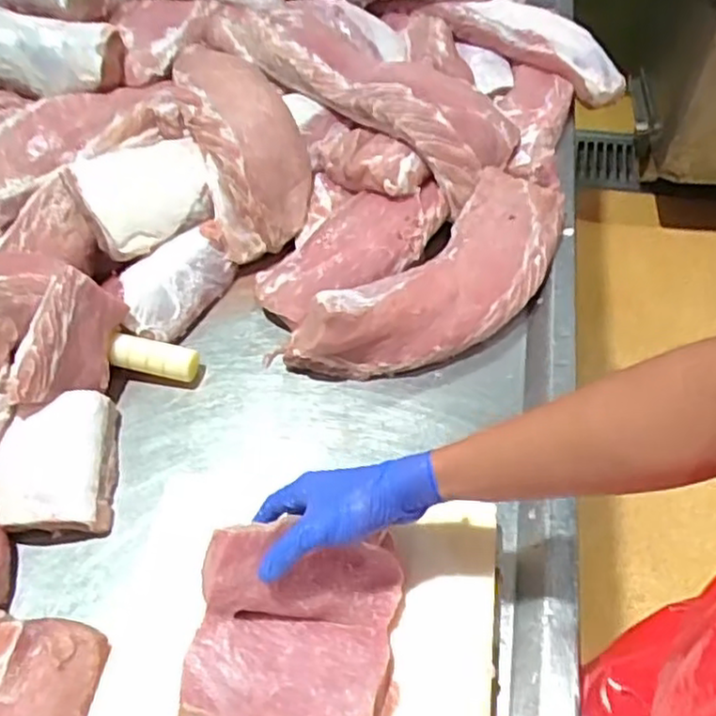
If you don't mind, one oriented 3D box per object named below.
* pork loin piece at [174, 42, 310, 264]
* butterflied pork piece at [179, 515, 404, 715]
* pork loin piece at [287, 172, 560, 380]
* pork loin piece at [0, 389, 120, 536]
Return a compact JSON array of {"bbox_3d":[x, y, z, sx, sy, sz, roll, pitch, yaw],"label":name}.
[{"bbox_3d":[-0.147,-0.291,0.896,0.131,0.084,0.333,-16,75,-9],"label":"pork loin piece"},{"bbox_3d":[-0.049,0.206,0.531,0.152,0.066,0.150,7,53,9],"label":"butterflied pork piece"},{"bbox_3d":[0.104,-0.090,0.784,0.374,0.069,0.139,-37,59,-23],"label":"pork loin piece"},{"bbox_3d":[-0.295,0.103,0.688,0.106,0.049,0.140,-9,53,-4],"label":"pork loin piece"}]

